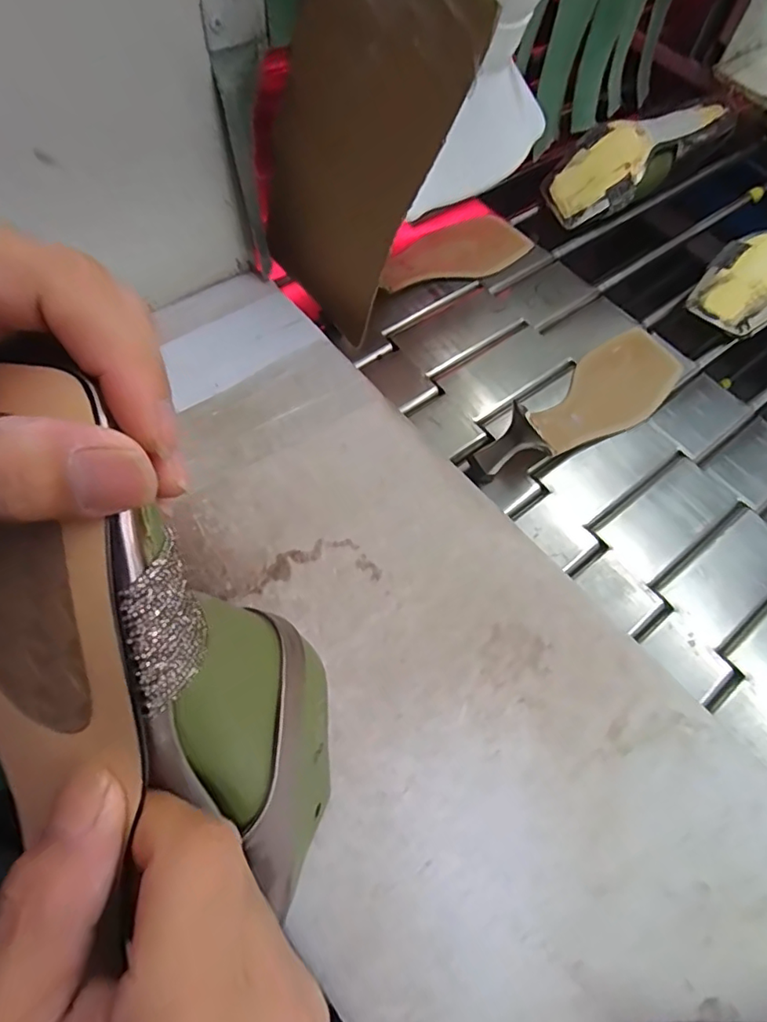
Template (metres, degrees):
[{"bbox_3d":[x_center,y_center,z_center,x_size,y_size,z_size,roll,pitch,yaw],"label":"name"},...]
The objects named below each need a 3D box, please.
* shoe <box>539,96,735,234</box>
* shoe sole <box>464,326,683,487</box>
[{"bbox_3d":[0.284,-0.401,0.631,0.219,0.055,0.080,-34,72,-16],"label":"shoe"},{"bbox_3d":[0.180,-0.097,0.473,0.080,0.065,0.246,43,71,15],"label":"shoe sole"}]

